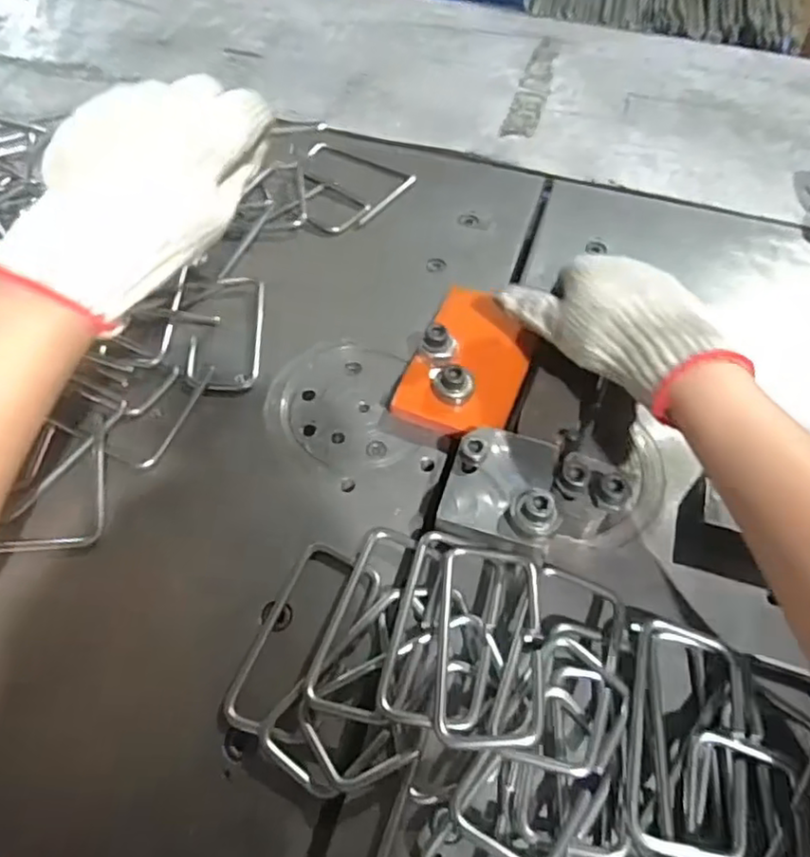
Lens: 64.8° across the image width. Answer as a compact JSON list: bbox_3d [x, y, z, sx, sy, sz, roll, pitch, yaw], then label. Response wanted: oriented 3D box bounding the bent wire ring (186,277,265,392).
[{"bbox_3d":[-0.130,-0.071,0.463,0.050,0.009,0.103,-2,54,-2],"label":"bent wire ring"}]

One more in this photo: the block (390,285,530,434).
[{"bbox_3d":[0.047,-0.050,0.447,0.076,0.016,0.116,18,56,12],"label":"block"}]

